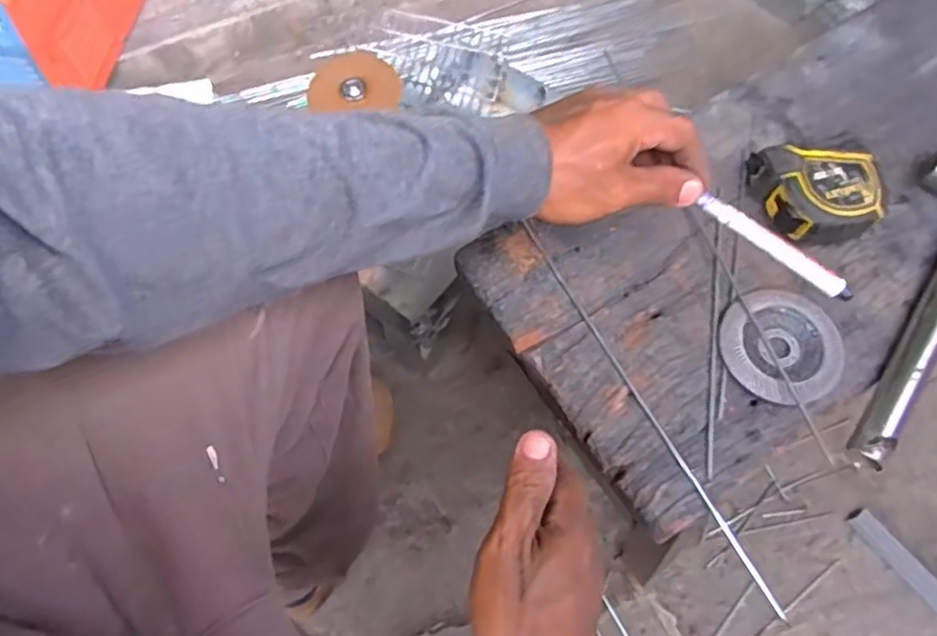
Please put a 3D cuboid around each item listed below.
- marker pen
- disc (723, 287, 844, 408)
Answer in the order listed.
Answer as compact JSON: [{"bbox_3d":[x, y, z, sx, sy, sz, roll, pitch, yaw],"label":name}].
[{"bbox_3d":[0.188,-0.043,0.416,0.101,0.009,0.013,36,68,7],"label":"marker pen"},{"bbox_3d":[0.219,0.020,0.479,0.078,0.014,0.084,0,64,-1],"label":"disc"}]

